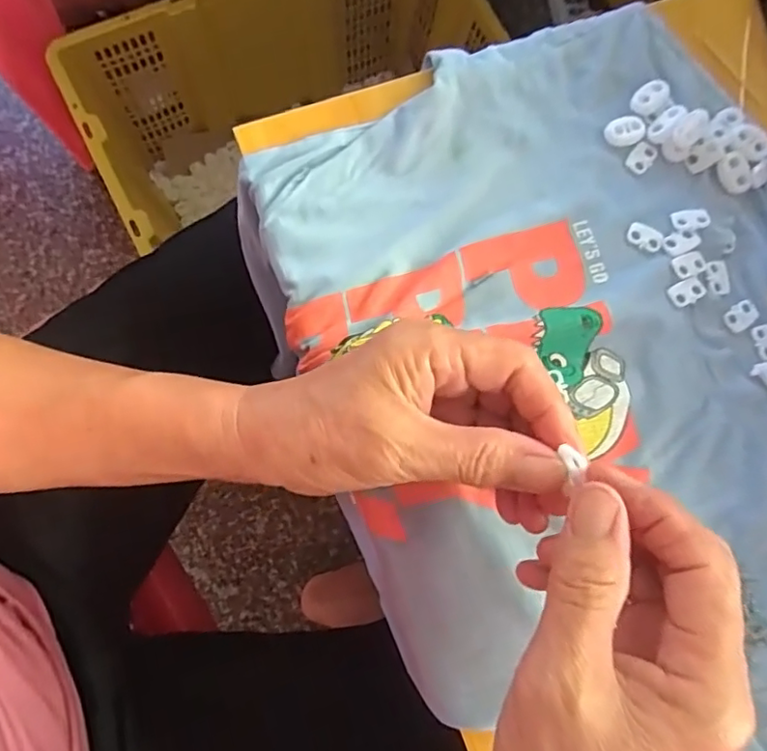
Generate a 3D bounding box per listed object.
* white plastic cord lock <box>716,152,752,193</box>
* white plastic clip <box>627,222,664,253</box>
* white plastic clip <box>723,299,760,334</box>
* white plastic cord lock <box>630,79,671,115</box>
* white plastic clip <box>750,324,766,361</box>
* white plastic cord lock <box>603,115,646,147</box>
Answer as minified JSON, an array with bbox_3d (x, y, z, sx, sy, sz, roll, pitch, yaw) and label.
[{"bbox_3d":[0.190,-0.109,0.314,0.014,0.007,0.021,-24,82,-8],"label":"white plastic cord lock"},{"bbox_3d":[0.140,-0.074,0.308,0.019,0.004,0.013,29,79,1],"label":"white plastic clip"},{"bbox_3d":[0.188,-0.031,0.304,0.021,0.004,0.012,-37,85,-10],"label":"white plastic clip"},{"bbox_3d":[0.147,-0.153,0.319,0.024,0.005,0.016,-42,86,-10],"label":"white plastic cord lock"},{"bbox_3d":[0.200,-0.017,0.302,0.013,0.004,0.019,-12,81,-7],"label":"white plastic clip"},{"bbox_3d":[0.133,-0.134,0.318,0.022,0.005,0.015,-15,81,-7],"label":"white plastic cord lock"}]

